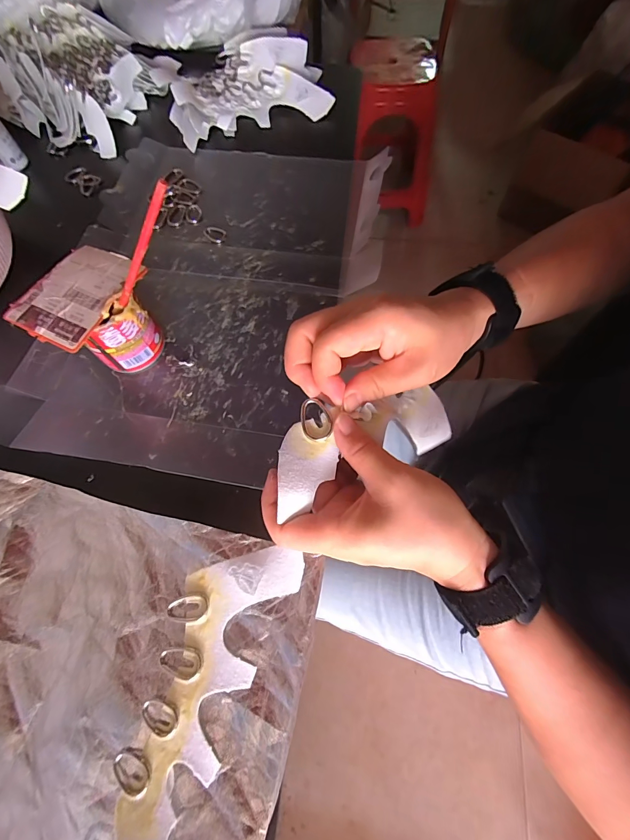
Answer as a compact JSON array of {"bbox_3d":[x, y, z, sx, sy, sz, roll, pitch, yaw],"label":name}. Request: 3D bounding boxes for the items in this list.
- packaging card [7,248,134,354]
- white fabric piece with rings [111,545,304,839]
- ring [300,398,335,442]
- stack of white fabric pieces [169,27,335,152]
[{"bbox_3d":[-0.207,-0.111,0.315,0.075,0.005,0.099,24,71,12],"label":"packaging card"},{"bbox_3d":[-0.081,0.189,0.259,0.078,0.009,0.208,18,70,9],"label":"white fabric piece with rings"},{"bbox_3d":[0.001,-0.001,0.229,0.020,0.004,0.028,-9,68,-1],"label":"ring"},{"bbox_3d":[-0.098,-0.471,0.505,0.219,0.050,0.170,-21,69,-6],"label":"stack of white fabric pieces"}]

